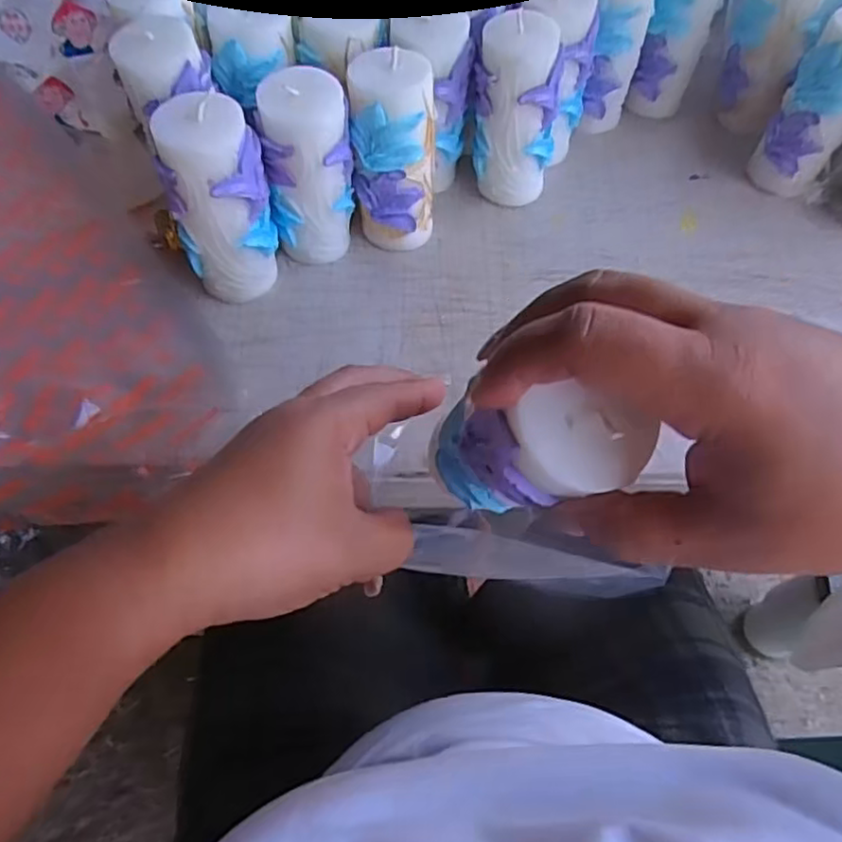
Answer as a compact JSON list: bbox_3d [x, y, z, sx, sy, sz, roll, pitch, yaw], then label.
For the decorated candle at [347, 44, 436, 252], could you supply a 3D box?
[{"bbox_3d":[-0.016,-0.158,0.401,0.047,0.110,0.041,-1,62,-2],"label":"decorated candle"}]

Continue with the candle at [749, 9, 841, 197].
[{"bbox_3d":[0.261,-0.206,0.435,0.045,0.110,0.040,35,66,16],"label":"candle"}]

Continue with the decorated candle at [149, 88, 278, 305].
[{"bbox_3d":[-0.112,-0.120,0.372,0.041,0.112,0.047,26,64,12],"label":"decorated candle"}]

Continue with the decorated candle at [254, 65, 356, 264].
[{"bbox_3d":[-0.064,-0.145,0.392,0.049,0.107,0.041,-1,62,-2],"label":"decorated candle"}]

